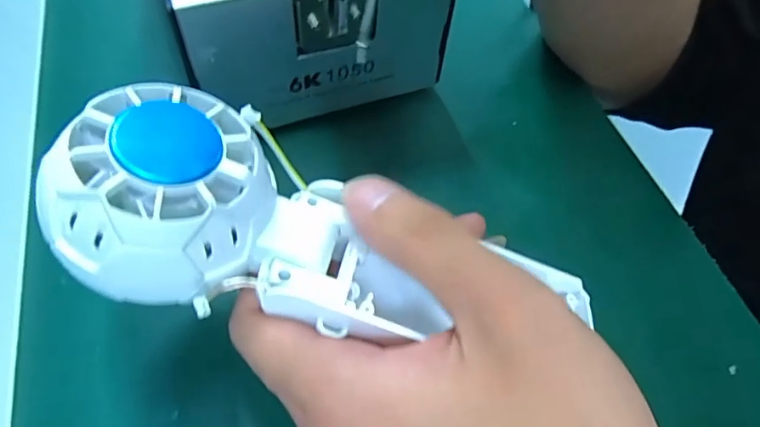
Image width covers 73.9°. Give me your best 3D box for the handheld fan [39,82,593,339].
[{"bbox_3d":[-0.008,0.013,0.164,0.173,0.033,0.057,21,52,-24],"label":"handheld fan"}]

